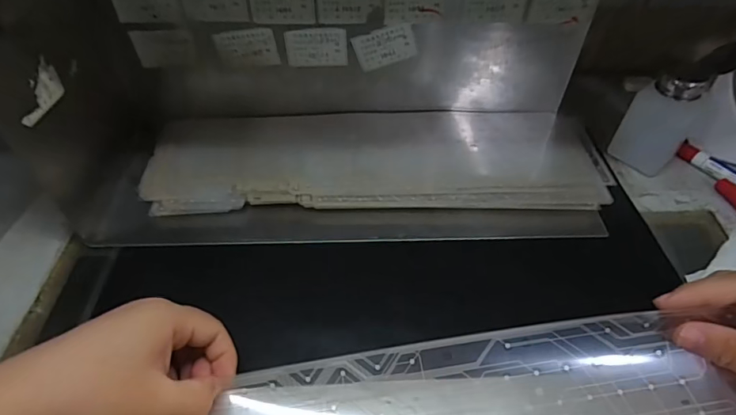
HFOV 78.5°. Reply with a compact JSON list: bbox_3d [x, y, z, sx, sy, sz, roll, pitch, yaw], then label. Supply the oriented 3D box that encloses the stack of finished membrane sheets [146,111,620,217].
[{"bbox_3d":[0.008,-0.051,0.461,0.441,0.020,0.141,-1,48,0],"label":"stack of finished membrane sheets"}]

